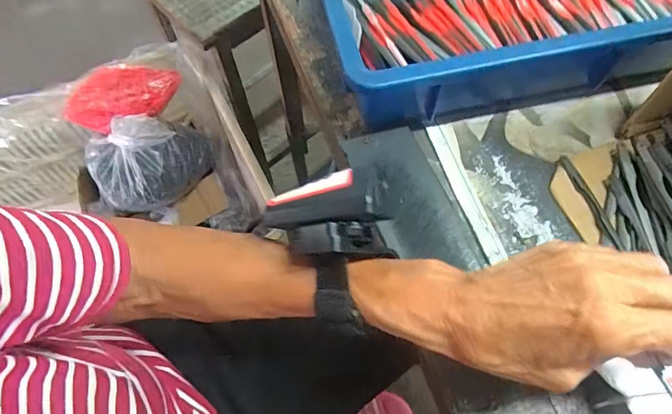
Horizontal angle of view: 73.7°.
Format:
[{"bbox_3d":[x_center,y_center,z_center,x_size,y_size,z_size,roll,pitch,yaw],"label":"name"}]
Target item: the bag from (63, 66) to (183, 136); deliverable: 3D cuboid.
[{"bbox_3d":[-0.358,-0.192,0.762,0.186,0.058,0.088,-23,65,-9],"label":"bag"}]

